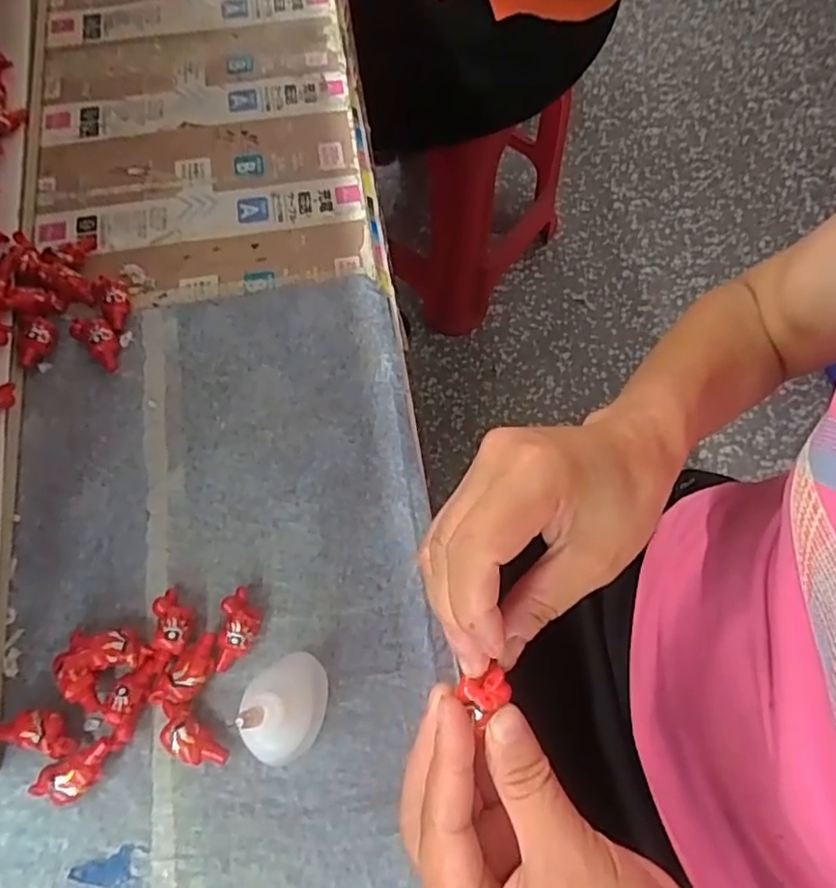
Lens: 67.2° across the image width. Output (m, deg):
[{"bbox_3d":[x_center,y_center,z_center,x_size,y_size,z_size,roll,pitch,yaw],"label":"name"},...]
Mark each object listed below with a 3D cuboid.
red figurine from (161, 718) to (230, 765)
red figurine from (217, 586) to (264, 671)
[{"bbox_3d":[-0.102,0.139,0.291,0.031,0.012,0.015,28,71,9],"label":"red figurine"},{"bbox_3d":[-0.087,0.091,0.310,0.018,0.013,0.038,2,69,0],"label":"red figurine"}]

